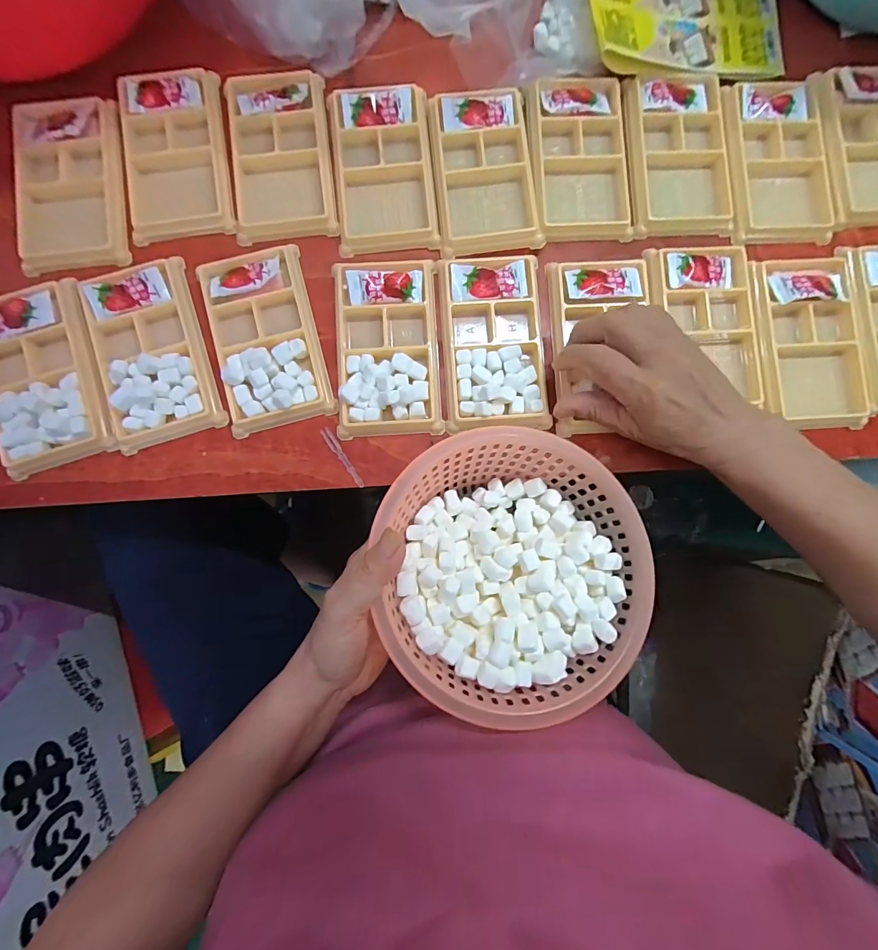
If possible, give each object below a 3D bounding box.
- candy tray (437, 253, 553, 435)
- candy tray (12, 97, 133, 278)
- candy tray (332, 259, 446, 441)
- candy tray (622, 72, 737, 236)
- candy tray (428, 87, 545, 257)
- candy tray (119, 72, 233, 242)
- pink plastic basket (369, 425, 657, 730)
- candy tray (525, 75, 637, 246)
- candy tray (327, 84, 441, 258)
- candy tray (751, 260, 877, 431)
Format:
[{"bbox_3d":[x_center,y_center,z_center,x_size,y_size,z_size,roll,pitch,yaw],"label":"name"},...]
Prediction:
[{"bbox_3d":[0.043,-0.103,0.310,0.076,0.013,0.136,-3,85,-1],"label":"candy tray"},{"bbox_3d":[-0.290,-0.229,0.325,0.081,0.022,0.131,-6,85,-1],"label":"candy tray"},{"bbox_3d":[-0.039,-0.097,0.307,0.077,0.015,0.132,-4,85,-1],"label":"candy tray"},{"bbox_3d":[0.195,-0.261,0.337,0.079,0.019,0.129,-3,85,-1],"label":"candy tray"},{"bbox_3d":[0.036,-0.243,0.329,0.079,0.012,0.130,-6,85,-1],"label":"candy tray"},{"bbox_3d":[-0.209,-0.255,0.326,0.078,0.011,0.135,-8,85,-1],"label":"candy tray"},{"bbox_3d":[0.048,0.055,0.268,0.160,0.072,0.165,-5,87,-2],"label":"pink plastic basket"},{"bbox_3d":[0.115,-0.256,0.333,0.079,0.013,0.132,-5,85,-1],"label":"candy tray"},{"bbox_3d":[-0.044,-0.244,0.328,0.078,0.014,0.128,-5,85,-1],"label":"candy tray"},{"bbox_3d":[0.291,-0.106,0.318,0.081,0.011,0.137,-5,85,-1],"label":"candy tray"}]

